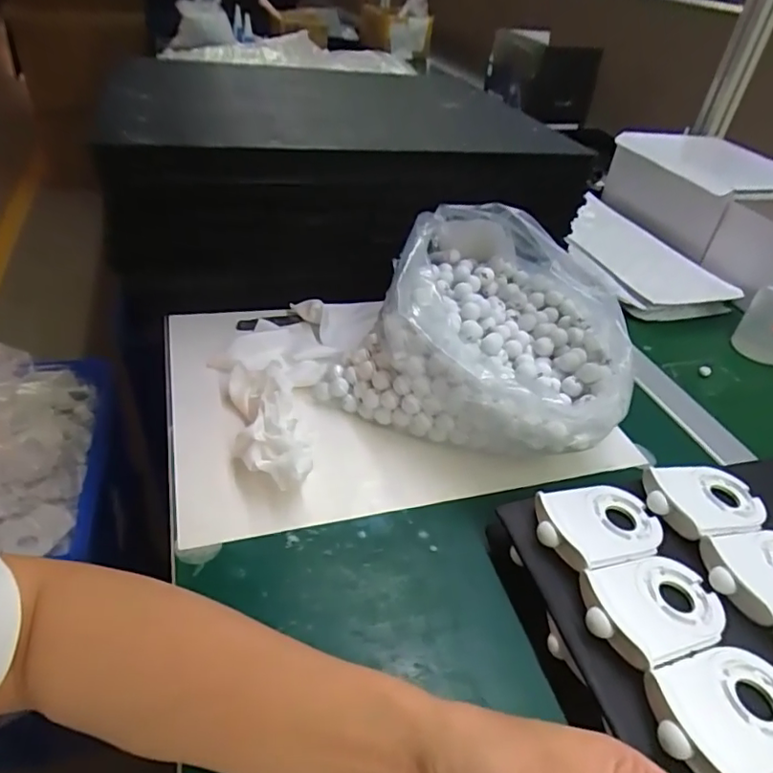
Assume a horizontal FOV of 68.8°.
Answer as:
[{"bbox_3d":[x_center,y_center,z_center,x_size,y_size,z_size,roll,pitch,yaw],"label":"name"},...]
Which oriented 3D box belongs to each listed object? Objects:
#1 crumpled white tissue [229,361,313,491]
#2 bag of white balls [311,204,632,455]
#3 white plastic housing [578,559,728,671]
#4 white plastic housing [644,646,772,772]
[{"bbox_3d":[-0.090,0.030,0.426,0.048,0.034,0.124,-6,40,-17],"label":"crumpled white tissue"},{"bbox_3d":[0.095,-0.053,0.486,0.215,0.116,0.207,22,40,17],"label":"bag of white balls"},{"bbox_3d":[0.155,0.125,0.325,0.087,0.015,0.057,-11,42,-19],"label":"white plastic housing"},{"bbox_3d":[0.174,0.161,0.282,0.087,0.013,0.057,-11,42,-19],"label":"white plastic housing"}]

